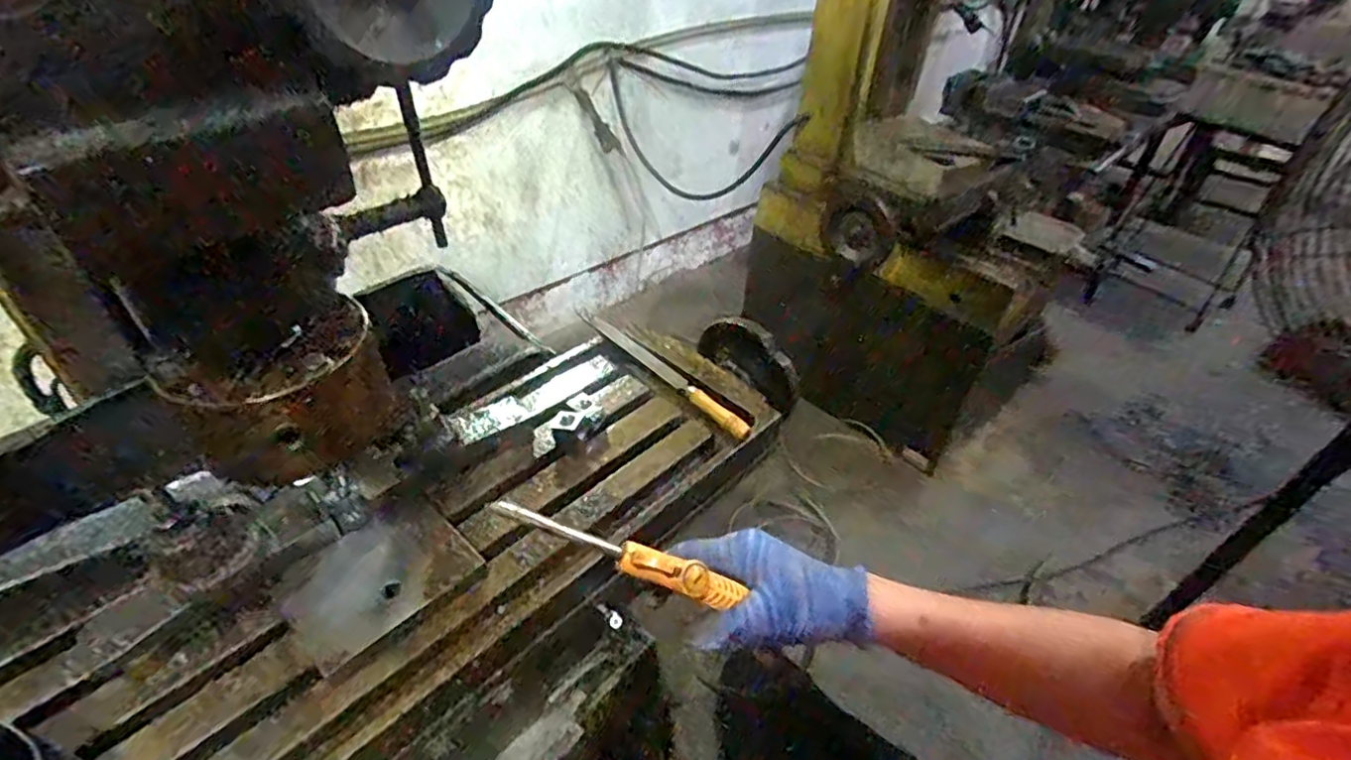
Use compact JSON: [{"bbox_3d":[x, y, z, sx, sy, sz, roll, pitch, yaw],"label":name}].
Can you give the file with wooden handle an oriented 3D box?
[{"bbox_3d":[-0.014,-0.013,0.719,0.023,0.023,0.264,-27,49,-31],"label":"file with wooden handle"}]

